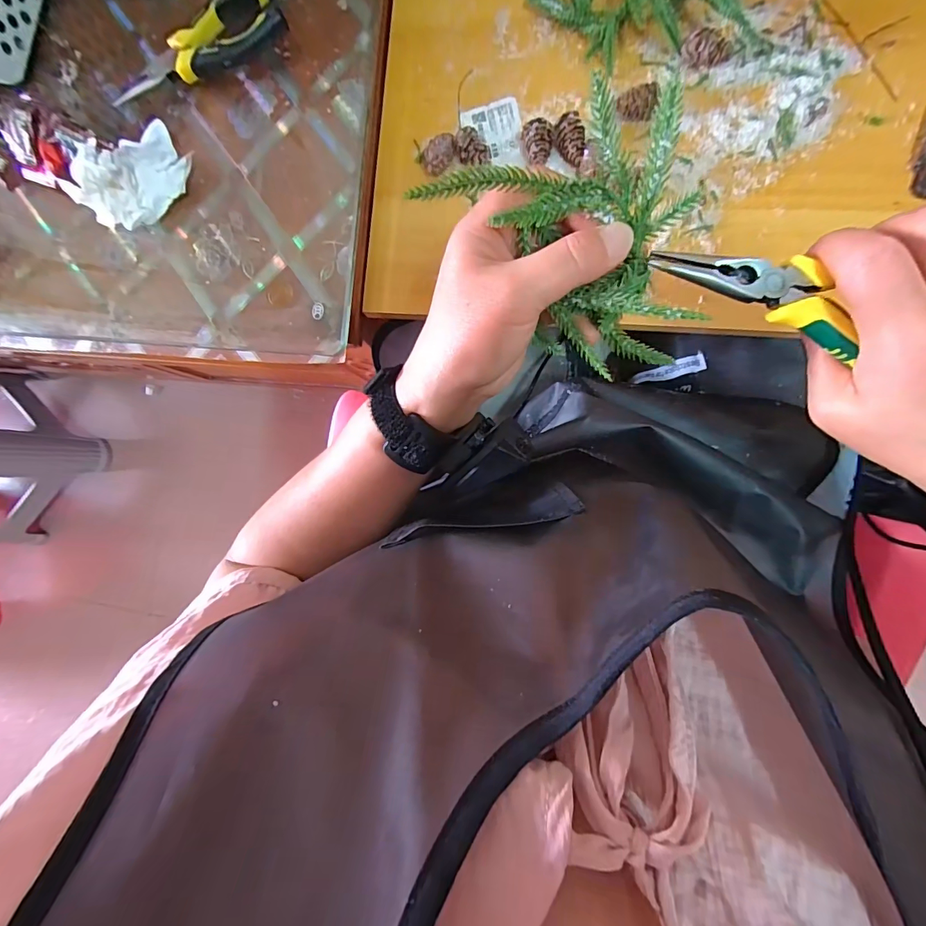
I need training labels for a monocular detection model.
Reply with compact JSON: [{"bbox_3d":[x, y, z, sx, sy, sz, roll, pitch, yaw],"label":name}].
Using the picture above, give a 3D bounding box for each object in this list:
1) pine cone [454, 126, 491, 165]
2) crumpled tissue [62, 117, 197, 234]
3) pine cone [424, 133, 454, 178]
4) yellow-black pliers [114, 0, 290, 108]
[{"bbox_3d":[0.008,-0.258,0.358,0.021,0.022,0.031,-42,84,6],"label":"pine cone"},{"bbox_3d":[-0.268,-0.233,0.346,0.088,0.049,0.054,-32,86,6],"label":"crumpled tissue"},{"bbox_3d":[-0.019,-0.256,0.362,0.022,0.023,0.037,19,92,8],"label":"pine cone"},{"bbox_3d":[-0.215,-0.336,0.353,0.153,0.022,0.052,-34,85,6],"label":"yellow-black pliers"}]

